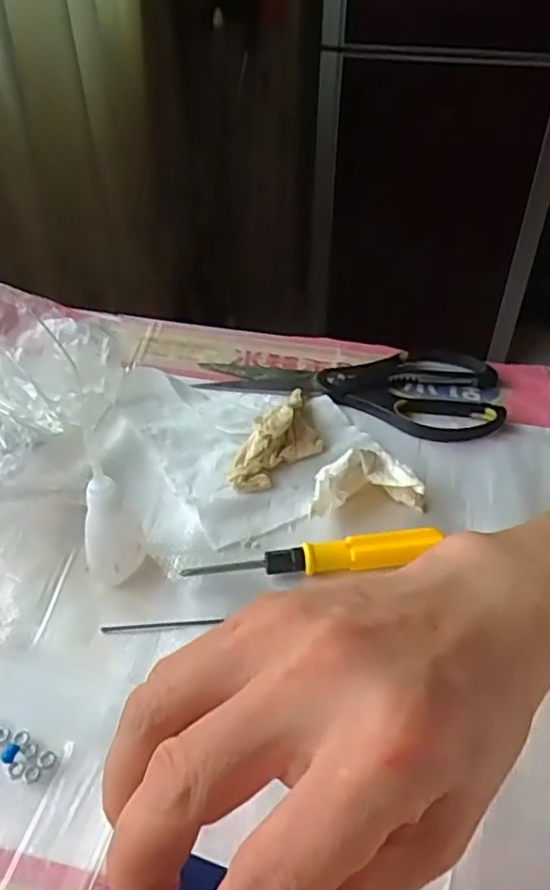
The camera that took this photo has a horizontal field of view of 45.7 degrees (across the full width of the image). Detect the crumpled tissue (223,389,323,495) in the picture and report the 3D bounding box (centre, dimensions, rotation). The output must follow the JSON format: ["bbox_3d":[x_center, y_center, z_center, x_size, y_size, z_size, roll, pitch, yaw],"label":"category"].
[{"bbox_3d":[0.007,-0.007,0.421,0.041,0.028,0.098,17,43,19],"label":"crumpled tissue"}]

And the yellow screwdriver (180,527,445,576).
[{"bbox_3d":[0.022,0.062,0.358,0.138,0.016,0.015,-5,41,-6],"label":"yellow screwdriver"}]

